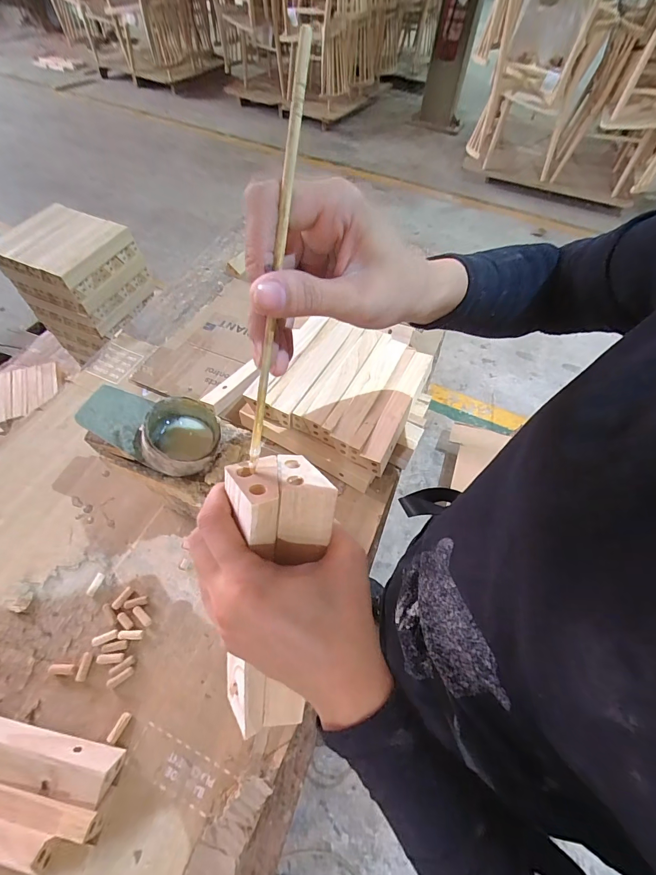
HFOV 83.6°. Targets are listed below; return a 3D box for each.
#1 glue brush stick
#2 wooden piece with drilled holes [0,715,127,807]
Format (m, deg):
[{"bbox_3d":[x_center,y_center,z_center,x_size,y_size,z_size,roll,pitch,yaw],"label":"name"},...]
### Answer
[{"bbox_3d":[-0.026,-0.070,0.180,0.005,0.191,0.008,15,23,7],"label":"glue brush stick"},{"bbox_3d":[-0.352,0.338,0.401,0.250,0.040,0.044,11,58,5],"label":"wooden piece with drilled holes"}]

